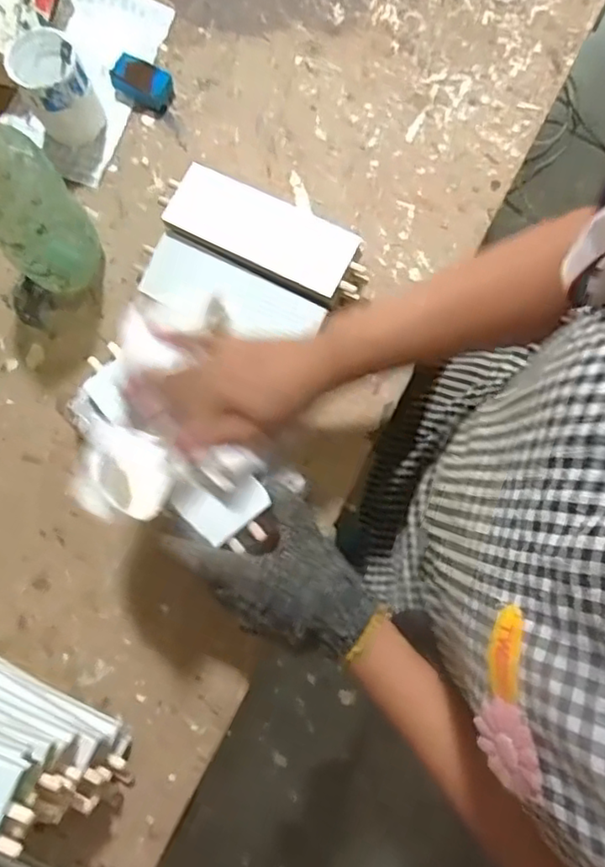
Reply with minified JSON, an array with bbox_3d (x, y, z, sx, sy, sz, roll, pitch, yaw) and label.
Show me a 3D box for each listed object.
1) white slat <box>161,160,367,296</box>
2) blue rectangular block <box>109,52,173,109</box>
[{"bbox_3d":[-0.037,-0.188,0.552,0.189,0.012,0.066,27,80,-1],"label":"white slat"},{"bbox_3d":[-0.164,-0.361,0.621,0.059,0.024,0.039,22,79,6],"label":"blue rectangular block"}]

